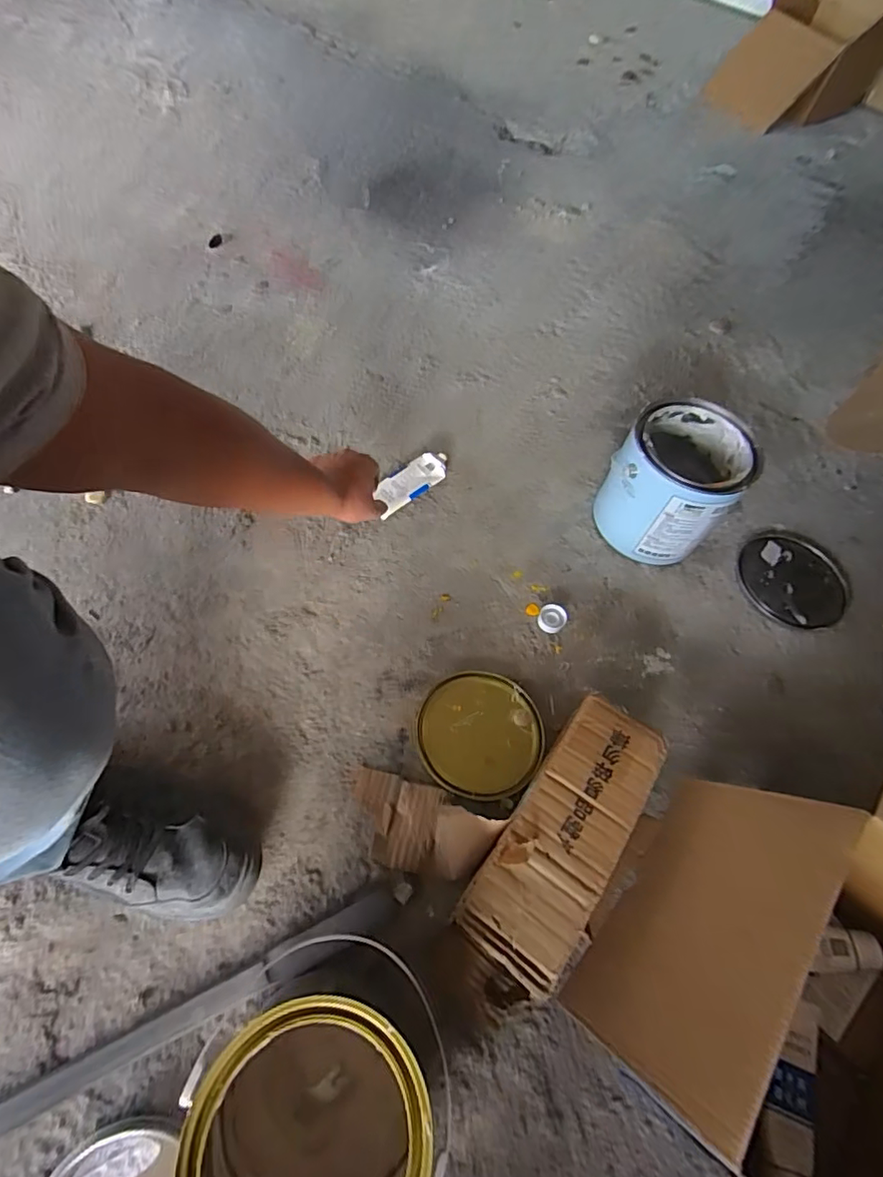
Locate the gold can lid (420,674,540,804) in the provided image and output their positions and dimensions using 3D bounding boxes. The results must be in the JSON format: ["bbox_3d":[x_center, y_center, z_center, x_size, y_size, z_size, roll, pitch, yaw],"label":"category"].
[{"bbox_3d":[0.044,0.165,0.621,0.136,0.016,0.140,2,62,-3],"label":"gold can lid"}]

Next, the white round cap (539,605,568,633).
[{"bbox_3d":[0.142,0.040,0.700,0.034,0.015,0.036,2,62,-3],"label":"white round cap"}]

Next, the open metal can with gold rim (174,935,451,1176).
[{"bbox_3d":[-0.085,0.379,0.405,0.168,0.173,0.170,2,62,-3],"label":"open metal can with gold rim"}]

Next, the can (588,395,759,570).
[{"bbox_3d":[0.306,-0.138,0.734,0.145,0.161,0.156,2,62,-3],"label":"can"}]

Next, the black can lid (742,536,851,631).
[{"bbox_3d":[0.501,-0.013,0.765,0.151,0.009,0.147,2,62,-3],"label":"black can lid"}]

